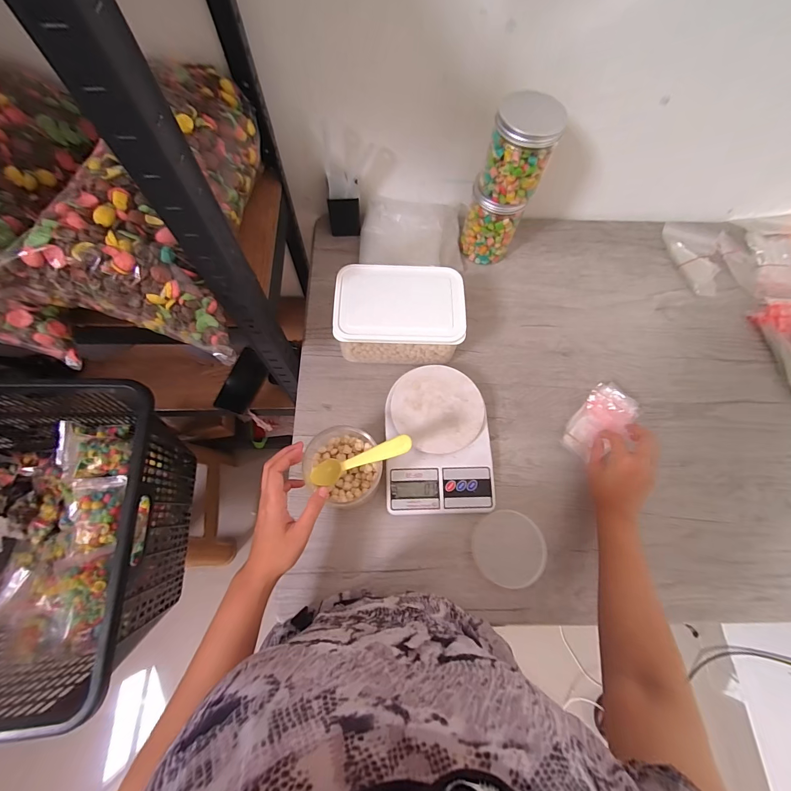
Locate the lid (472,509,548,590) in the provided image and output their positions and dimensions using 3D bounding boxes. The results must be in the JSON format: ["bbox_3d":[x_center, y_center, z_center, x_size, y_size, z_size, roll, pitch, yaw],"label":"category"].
[{"bbox_3d":[0.153,0.204,0.478,0.097,0.009,0.090,1,68,-2],"label":"lid"}]

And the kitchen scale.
[{"bbox_3d":[0.060,0.060,0.514,0.146,0.035,0.206,-2,68,-3],"label":"kitchen scale"}]

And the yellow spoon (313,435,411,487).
[{"bbox_3d":[-0.047,0.080,0.438,0.153,0.013,0.028,-25,66,29],"label":"yellow spoon"}]

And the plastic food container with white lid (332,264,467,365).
[{"bbox_3d":[0.004,-0.120,0.553,0.185,0.099,0.125,1,68,-2],"label":"plastic food container with white lid"}]

